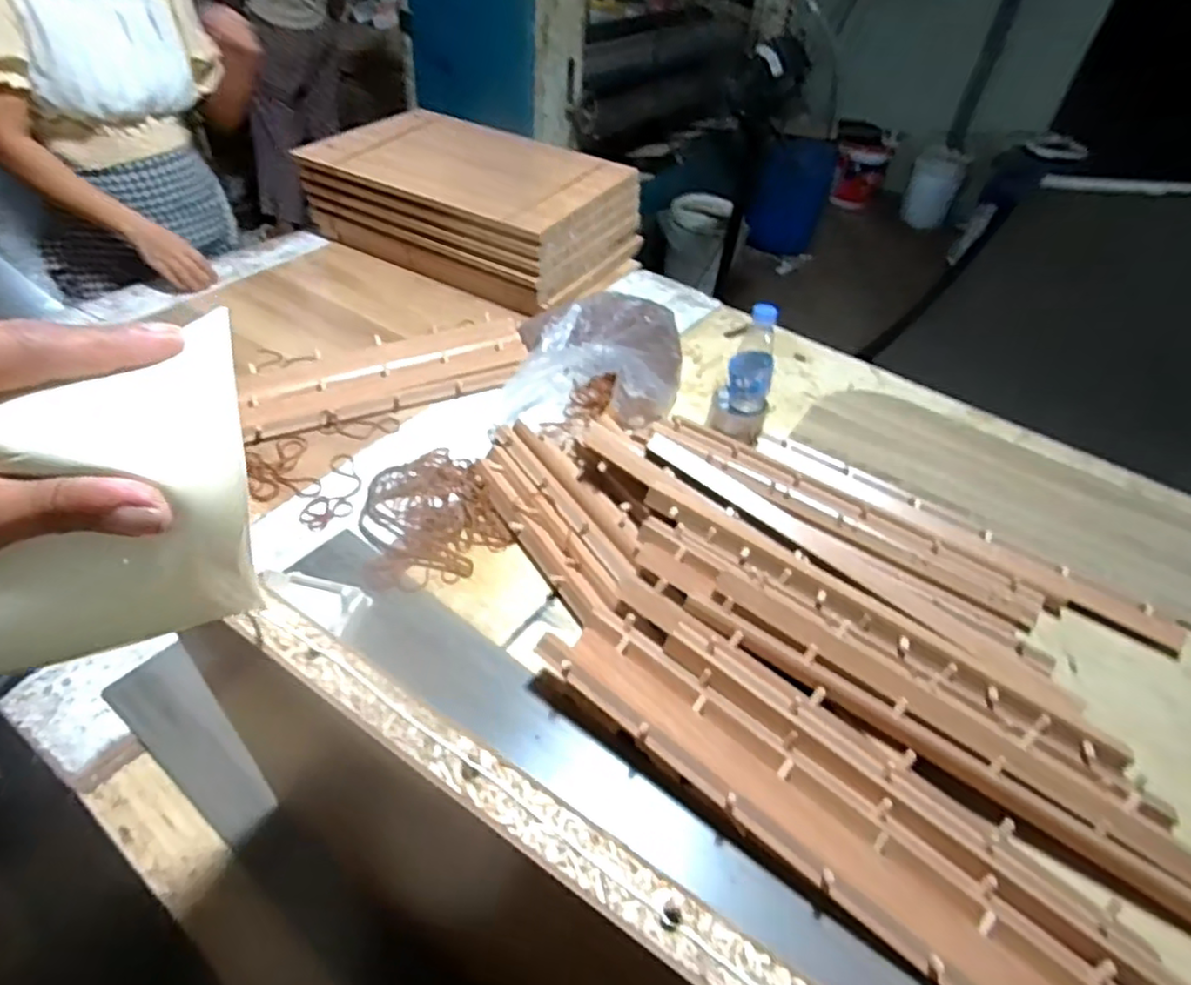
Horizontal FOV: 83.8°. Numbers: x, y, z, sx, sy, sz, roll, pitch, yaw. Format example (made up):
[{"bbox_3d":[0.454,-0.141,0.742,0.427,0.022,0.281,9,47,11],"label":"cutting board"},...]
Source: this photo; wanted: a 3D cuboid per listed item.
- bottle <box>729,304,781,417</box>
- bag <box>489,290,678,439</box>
[{"bbox_3d":[0.234,-0.183,1.004,0.066,0.195,0.062,14,44,8],"label":"bottle"},{"bbox_3d":[0.000,-0.218,1.079,0.275,0.101,0.332,6,44,0],"label":"bag"}]

